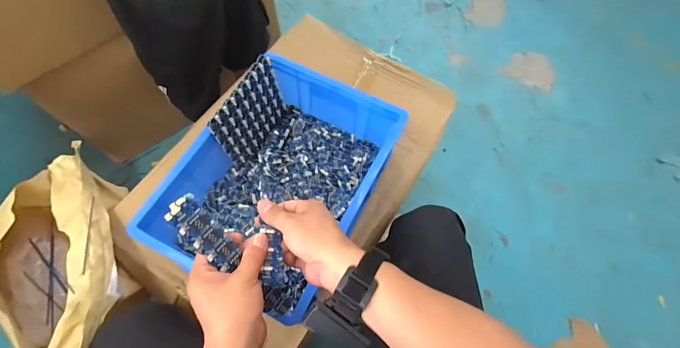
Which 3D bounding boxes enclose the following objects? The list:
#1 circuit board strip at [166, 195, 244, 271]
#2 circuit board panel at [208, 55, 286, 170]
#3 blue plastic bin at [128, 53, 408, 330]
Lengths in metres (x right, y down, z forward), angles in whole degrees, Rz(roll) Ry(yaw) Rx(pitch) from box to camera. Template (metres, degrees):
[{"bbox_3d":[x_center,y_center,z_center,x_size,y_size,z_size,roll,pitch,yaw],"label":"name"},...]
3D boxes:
[{"bbox_3d":[-0.150,0.068,0.381,0.033,0.010,0.094,-43,110,-17],"label":"circuit board strip"},{"bbox_3d":[-0.169,-0.112,0.662,0.008,0.155,0.172,22,65,20],"label":"circuit board panel"},{"bbox_3d":[-0.101,0.011,0.629,0.300,0.136,0.401,27,69,8],"label":"blue plastic bin"}]

